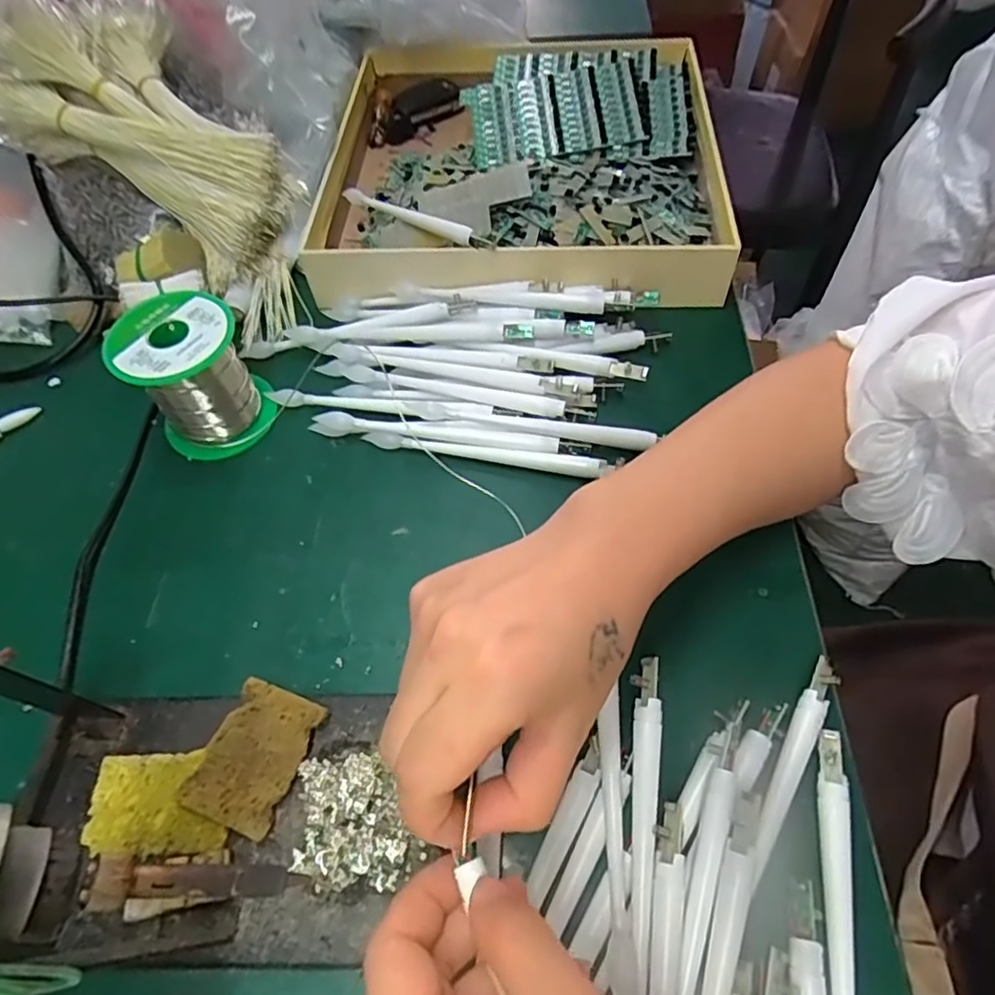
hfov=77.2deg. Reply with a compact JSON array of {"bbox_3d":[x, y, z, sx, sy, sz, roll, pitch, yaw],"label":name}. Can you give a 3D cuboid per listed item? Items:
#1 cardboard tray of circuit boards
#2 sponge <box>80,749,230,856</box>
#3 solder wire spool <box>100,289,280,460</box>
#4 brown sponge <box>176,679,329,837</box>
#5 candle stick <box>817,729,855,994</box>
[{"bbox_3d":[0.017,-0.261,0.473,0.293,0.057,0.265,0,58,3],"label":"cardboard tray of circuit boards"},{"bbox_3d":[-0.141,0.128,0.262,0.057,0.006,0.038,-3,58,1],"label":"sponge"},{"bbox_3d":[-0.176,-0.071,0.363,0.064,0.074,0.062,-1,58,2],"label":"solder wire spool"},{"bbox_3d":[-0.103,0.110,0.268,0.039,0.013,0.055,18,60,14],"label":"brown sponge"},{"bbox_3d":[0.127,0.167,0.228,0.011,0.008,0.157,9,59,9],"label":"candle stick"}]

